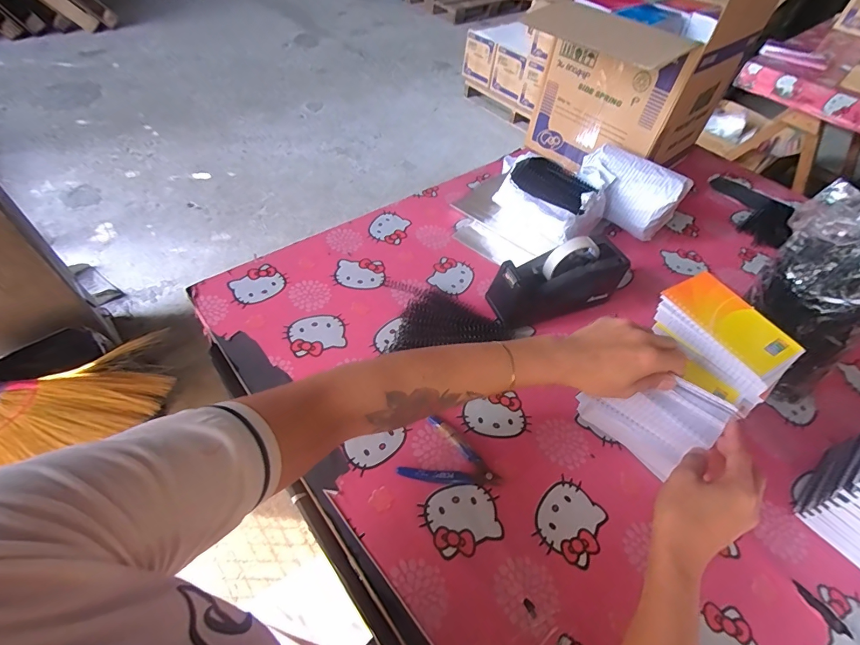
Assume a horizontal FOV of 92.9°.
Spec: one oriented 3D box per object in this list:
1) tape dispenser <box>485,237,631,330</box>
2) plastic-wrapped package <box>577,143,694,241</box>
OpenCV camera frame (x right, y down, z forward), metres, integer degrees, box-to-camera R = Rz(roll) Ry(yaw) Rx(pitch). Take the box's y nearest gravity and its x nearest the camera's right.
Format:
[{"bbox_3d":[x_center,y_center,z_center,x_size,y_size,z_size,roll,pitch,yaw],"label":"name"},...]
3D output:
[{"bbox_3d":[0.196,-0.064,0.630,0.207,0.109,0.085,-19,57,-20],"label":"tape dispenser"},{"bbox_3d":[0.363,-0.234,0.776,0.183,0.123,0.102,36,57,20],"label":"plastic-wrapped package"}]

